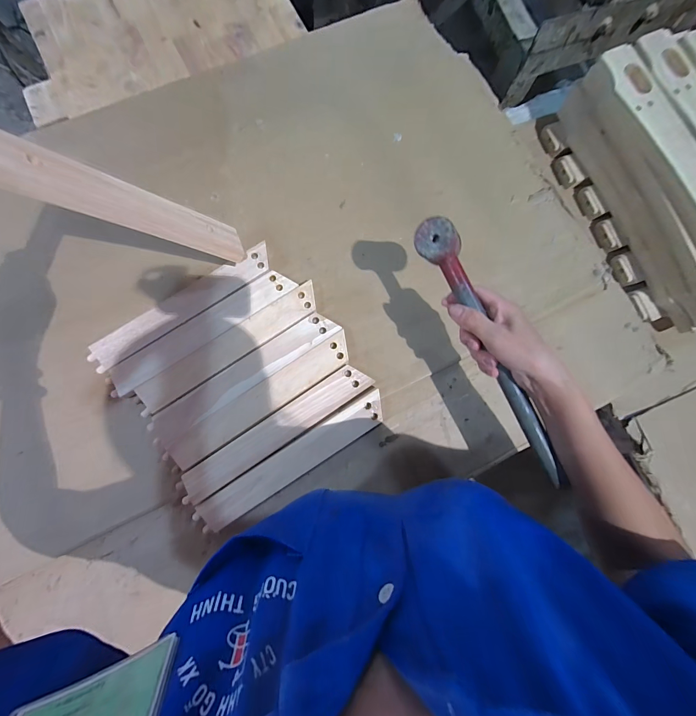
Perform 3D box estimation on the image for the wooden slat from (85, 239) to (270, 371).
[{"bbox_3d":[-0.238,-0.074,0.475,0.282,0.017,0.045,-35,83,-6],"label":"wooden slat"}]

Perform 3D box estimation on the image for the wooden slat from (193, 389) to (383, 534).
[{"bbox_3d":[-0.072,0.143,0.445,0.280,0.026,0.044,-32,83,-5],"label":"wooden slat"}]

